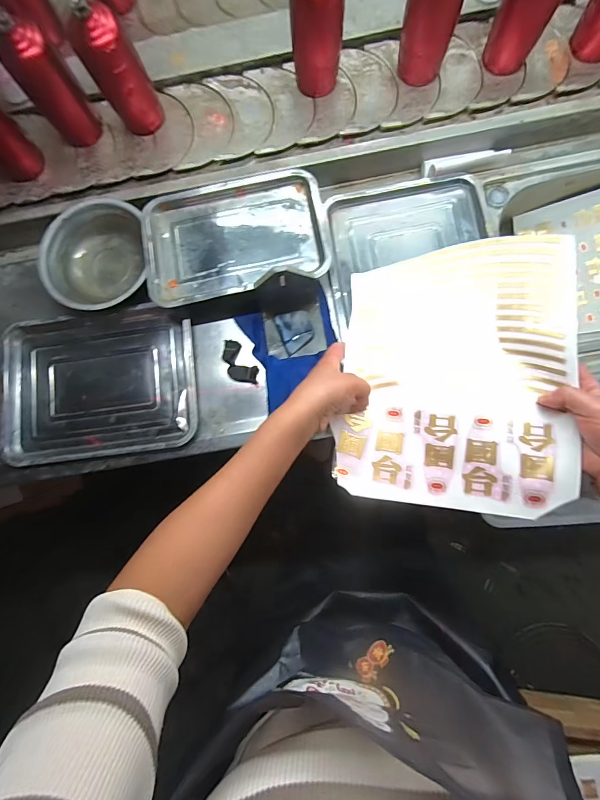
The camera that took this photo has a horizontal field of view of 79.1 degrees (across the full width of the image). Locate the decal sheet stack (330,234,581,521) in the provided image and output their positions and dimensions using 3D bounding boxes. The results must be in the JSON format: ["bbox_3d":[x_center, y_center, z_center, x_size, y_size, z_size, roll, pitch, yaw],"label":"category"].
[{"bbox_3d":[0.173,-0.044,0.432,0.240,0.091,0.332,5,84,3],"label":"decal sheet stack"}]

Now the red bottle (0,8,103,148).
[{"bbox_3d":[-0.407,-0.510,0.597,0.060,0.164,0.061,4,84,5],"label":"red bottle"}]

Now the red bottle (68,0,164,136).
[{"bbox_3d":[-0.290,-0.529,0.591,0.064,0.173,0.068,28,87,7],"label":"red bottle"}]

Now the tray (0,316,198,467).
[{"bbox_3d":[-0.350,-0.023,0.635,0.346,0.038,0.247,-6,84,2],"label":"tray"}]

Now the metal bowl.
[{"bbox_3d":[-0.352,-0.249,0.643,0.182,0.062,0.191,0,84,2],"label":"metal bowl"}]

